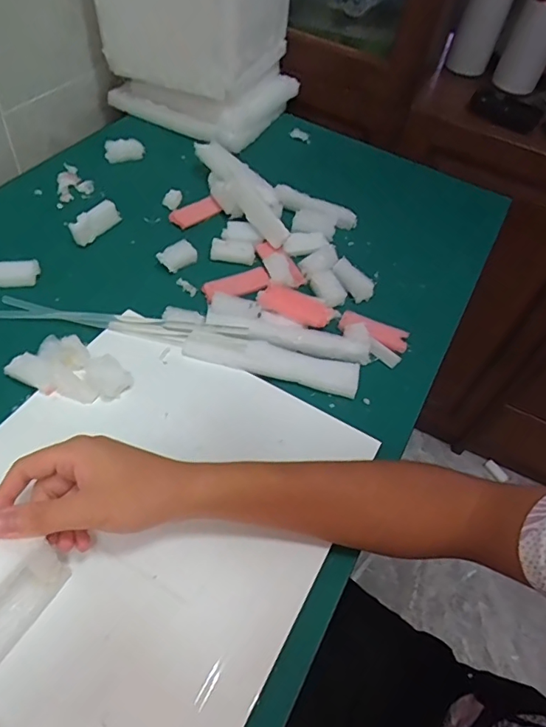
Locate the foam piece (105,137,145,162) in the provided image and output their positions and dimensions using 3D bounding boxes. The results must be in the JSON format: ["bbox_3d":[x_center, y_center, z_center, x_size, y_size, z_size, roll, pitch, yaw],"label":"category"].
[{"bbox_3d":[-0.214,-0.311,0.734,0.054,0.019,0.032,-3,53,-11],"label":"foam piece"}]

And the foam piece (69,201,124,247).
[{"bbox_3d":[-0.217,-0.173,0.623,0.020,0.029,0.065,34,55,17],"label":"foam piece"}]

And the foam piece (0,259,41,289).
[{"bbox_3d":[-0.291,-0.099,0.563,0.059,0.013,0.033,-3,53,-11],"label":"foam piece"}]

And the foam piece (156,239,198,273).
[{"bbox_3d":[-0.113,-0.129,0.603,0.042,0.014,0.030,-30,62,-28],"label":"foam piece"}]

